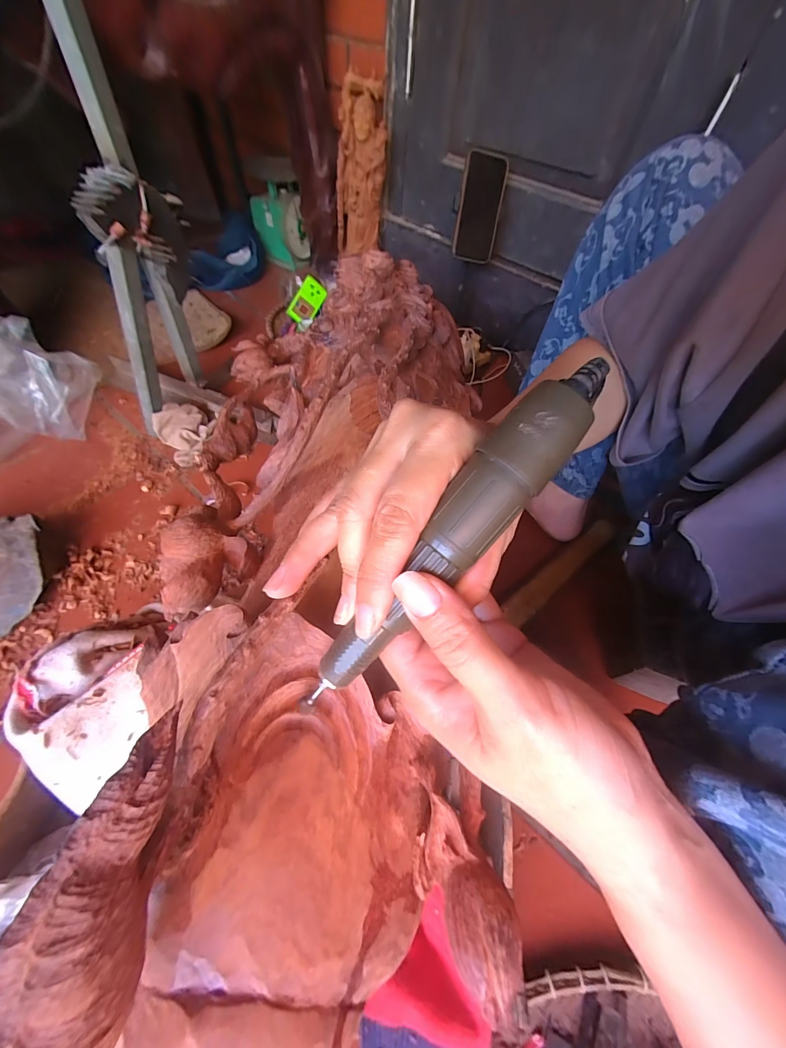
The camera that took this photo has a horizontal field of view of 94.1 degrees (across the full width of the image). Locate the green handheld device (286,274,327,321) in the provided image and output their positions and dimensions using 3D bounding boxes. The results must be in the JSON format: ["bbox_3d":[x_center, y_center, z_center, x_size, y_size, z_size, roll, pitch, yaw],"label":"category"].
[{"bbox_3d":[-0.188,-0.489,0.808,0.058,0.089,0.016,19,28,-44],"label":"green handheld device"}]

